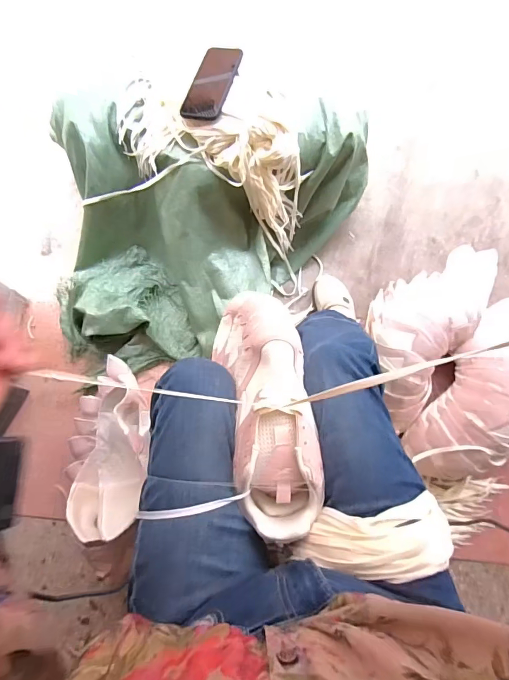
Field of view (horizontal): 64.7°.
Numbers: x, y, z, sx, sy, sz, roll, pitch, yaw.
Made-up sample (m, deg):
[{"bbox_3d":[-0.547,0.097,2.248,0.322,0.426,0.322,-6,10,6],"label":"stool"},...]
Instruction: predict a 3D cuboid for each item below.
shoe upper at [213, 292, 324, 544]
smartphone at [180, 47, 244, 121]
[{"bbox_3d":[0.014,0.072,0.512,0.102,0.137,0.323,-9,63,-3],"label":"shoe upper"},{"bbox_3d":[-0.080,-0.493,0.774,0.081,0.015,0.170,15,77,20],"label":"smartphone"}]

